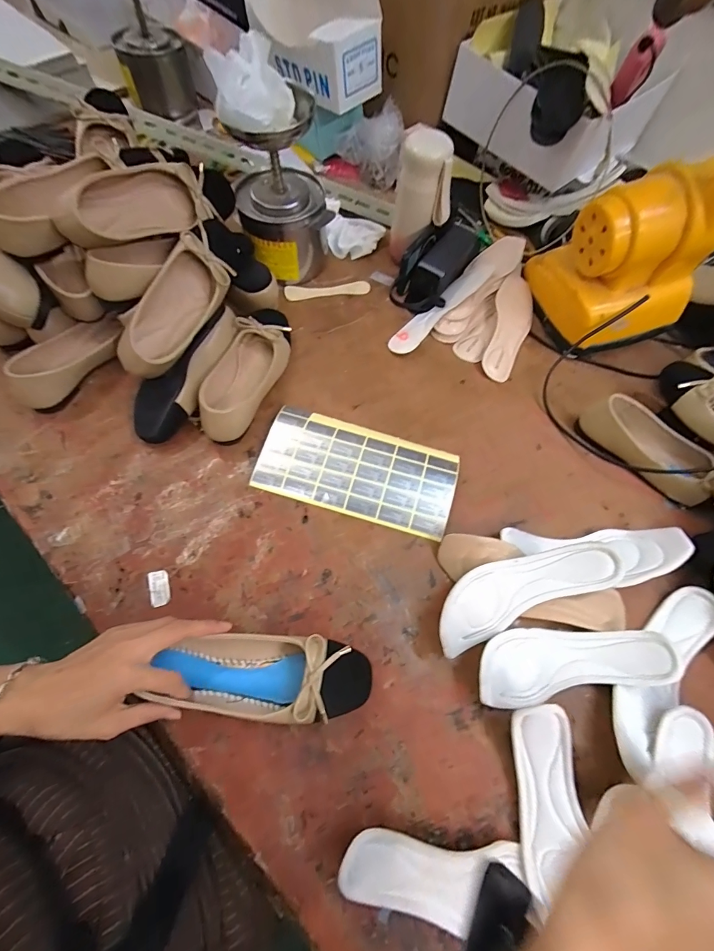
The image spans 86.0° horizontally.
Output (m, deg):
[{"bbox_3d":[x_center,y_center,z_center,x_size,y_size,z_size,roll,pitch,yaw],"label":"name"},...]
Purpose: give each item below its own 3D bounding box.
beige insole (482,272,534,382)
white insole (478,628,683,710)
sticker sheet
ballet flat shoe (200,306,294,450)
[{"bbox_3d":[0.250,-0.245,0.619,0.066,0.019,0.215,18,66,6],"label":"beige insole"},{"bbox_3d":[0.214,0.191,0.396,0.192,0.048,0.068,-8,66,-6],"label":"white insole"},{"bbox_3d":[-0.001,-0.009,0.496,0.252,0.018,0.118,17,65,5],"label":"sticker sheet"},{"bbox_3d":[-0.150,-0.153,0.538,0.085,0.060,0.232,13,65,3],"label":"ballet flat shoe"}]

